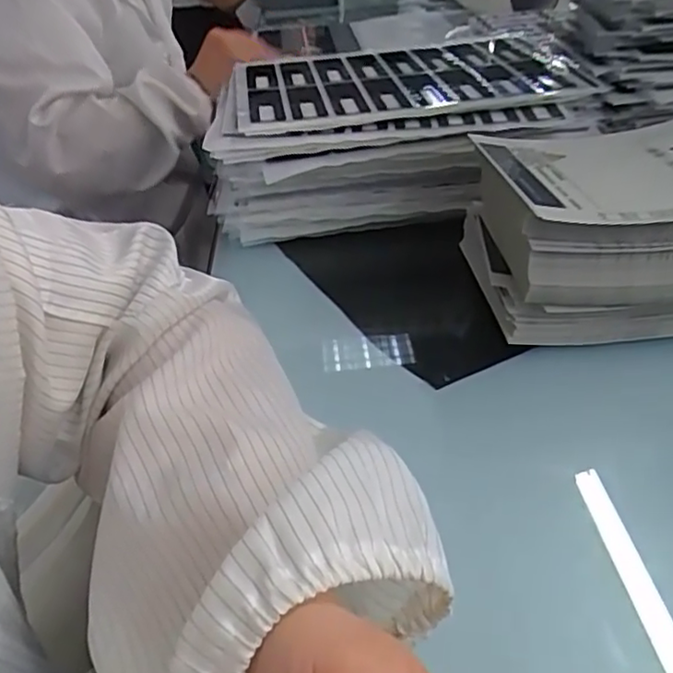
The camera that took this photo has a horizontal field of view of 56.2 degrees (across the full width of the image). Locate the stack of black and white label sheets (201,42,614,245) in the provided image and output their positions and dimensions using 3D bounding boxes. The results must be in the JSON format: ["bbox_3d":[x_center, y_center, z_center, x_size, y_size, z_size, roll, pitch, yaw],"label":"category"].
[{"bbox_3d":[0.052,-0.178,0.564,0.299,0.098,0.192,-5,36,2],"label":"stack of black and white label sheets"}]

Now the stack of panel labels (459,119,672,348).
[{"bbox_3d":[0.192,-0.076,0.416,0.183,0.097,0.156,-6,36,0],"label":"stack of panel labels"}]

